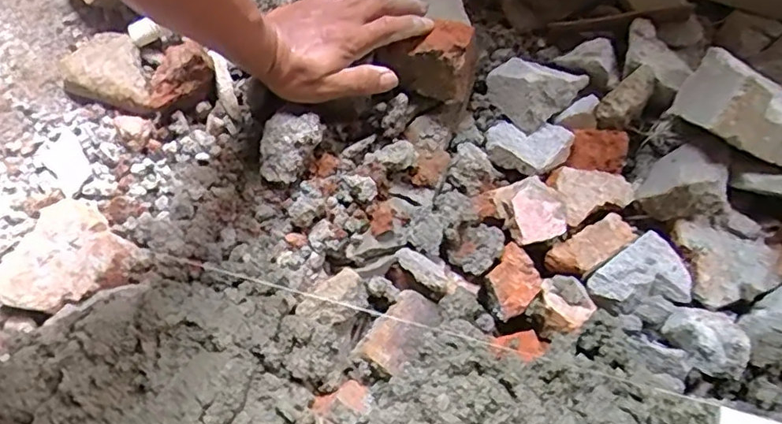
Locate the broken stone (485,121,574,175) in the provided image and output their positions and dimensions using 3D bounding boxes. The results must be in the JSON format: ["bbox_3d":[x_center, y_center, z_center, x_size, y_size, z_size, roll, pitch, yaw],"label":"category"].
[{"bbox_3d":[0.122,-0.060,0.525,0.073,0.019,0.051,19,70,7],"label":"broken stone"}]

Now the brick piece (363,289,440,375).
[{"bbox_3d":[0.009,0.089,0.448,0.037,0.023,0.066,35,73,12],"label":"brick piece"}]

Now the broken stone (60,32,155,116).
[{"bbox_3d":[-0.246,-0.127,0.532,0.094,0.025,0.062,22,70,8],"label":"broken stone"}]

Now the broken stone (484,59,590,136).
[{"bbox_3d":[0.129,-0.120,0.537,0.077,0.038,0.073,0,69,-1],"label":"broken stone"}]

